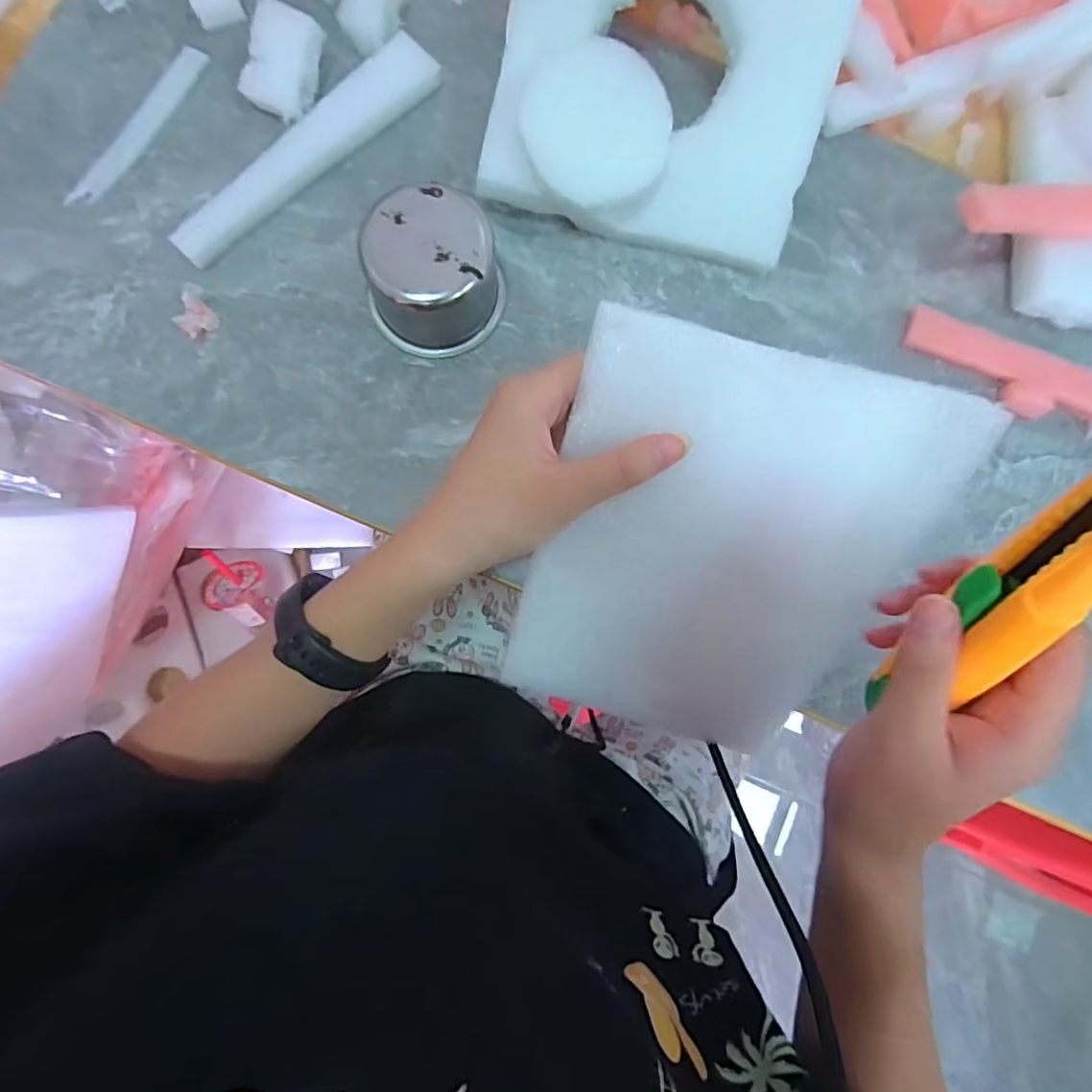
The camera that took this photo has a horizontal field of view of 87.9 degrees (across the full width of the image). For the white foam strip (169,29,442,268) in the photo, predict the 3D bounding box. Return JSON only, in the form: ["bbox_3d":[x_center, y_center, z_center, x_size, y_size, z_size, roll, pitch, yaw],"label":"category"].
[{"bbox_3d":[-0.138,-0.227,0.323,0.177,0.018,0.026,-43,89,-6],"label":"white foam strip"}]

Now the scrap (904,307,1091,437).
[{"bbox_3d":[0.278,-0.105,0.340,0.133,0.017,0.031,19,84,-2],"label":"scrap"}]

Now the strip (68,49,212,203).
[{"bbox_3d":[-0.234,-0.242,0.327,0.018,0.004,0.115,33,83,0],"label":"strip"}]

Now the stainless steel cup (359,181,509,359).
[{"bbox_3d":[-0.060,-0.147,0.308,0.072,0.048,0.069,-2,85,-4],"label":"stainless steel cup"}]

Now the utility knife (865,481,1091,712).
[{"bbox_3d":[0.148,0.010,0.168,0.014,0.152,0.025,4,46,-3],"label":"utility knife"}]

